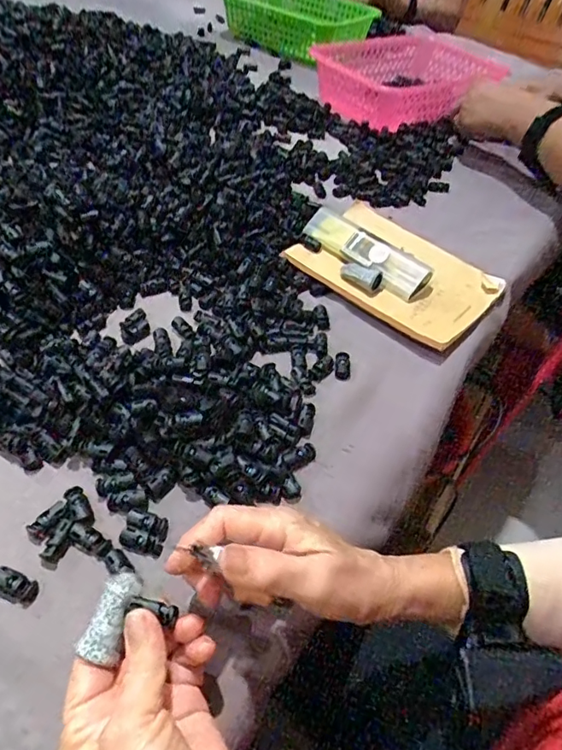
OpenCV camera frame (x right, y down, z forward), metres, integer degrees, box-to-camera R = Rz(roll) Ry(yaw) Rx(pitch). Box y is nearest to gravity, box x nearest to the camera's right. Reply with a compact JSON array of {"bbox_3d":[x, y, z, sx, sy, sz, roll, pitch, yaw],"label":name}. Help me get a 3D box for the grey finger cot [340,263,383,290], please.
[{"bbox_3d":[0.087,-0.107,0.540,0.045,0.016,0.025,26,50,15],"label":"grey finger cot"}]

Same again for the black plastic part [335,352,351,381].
[{"bbox_3d":[0.058,-0.009,0.466,0.014,0.007,0.034,7,48,-1],"label":"black plastic part"}]

